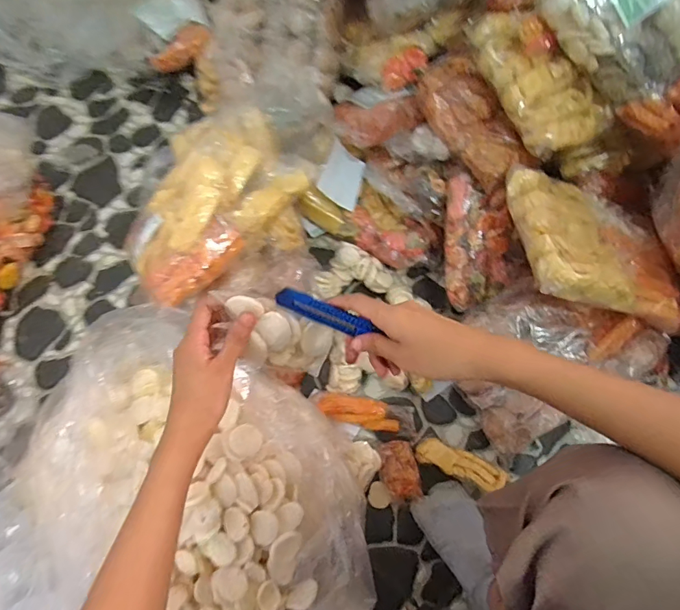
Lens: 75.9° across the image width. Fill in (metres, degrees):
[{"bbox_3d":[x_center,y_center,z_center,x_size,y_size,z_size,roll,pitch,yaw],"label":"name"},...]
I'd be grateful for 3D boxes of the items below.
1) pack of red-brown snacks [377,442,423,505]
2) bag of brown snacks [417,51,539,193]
[{"bbox_3d":[0.088,0.245,0.644,0.053,0.017,0.084,-12,69,-3],"label":"pack of red-brown snacks"},{"bbox_3d":[0.192,-0.270,0.634,0.087,0.062,0.207,-30,84,-9],"label":"bag of brown snacks"}]

